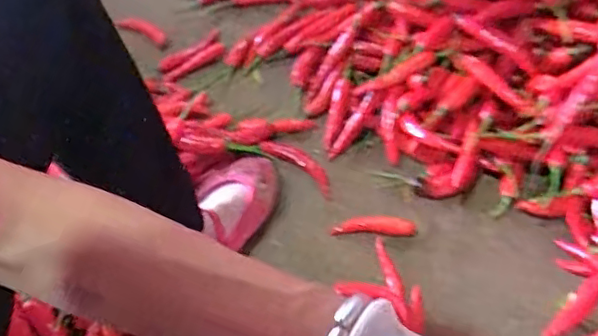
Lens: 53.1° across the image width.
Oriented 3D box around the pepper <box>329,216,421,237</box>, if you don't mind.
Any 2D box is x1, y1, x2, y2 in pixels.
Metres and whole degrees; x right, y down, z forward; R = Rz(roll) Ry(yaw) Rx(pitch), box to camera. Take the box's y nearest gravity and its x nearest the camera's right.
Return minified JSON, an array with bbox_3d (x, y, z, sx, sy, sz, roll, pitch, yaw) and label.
[{"bbox_3d":[0.091,0.072,0.732,0.102,0.014,0.021,2,53,4],"label":"pepper"}]

